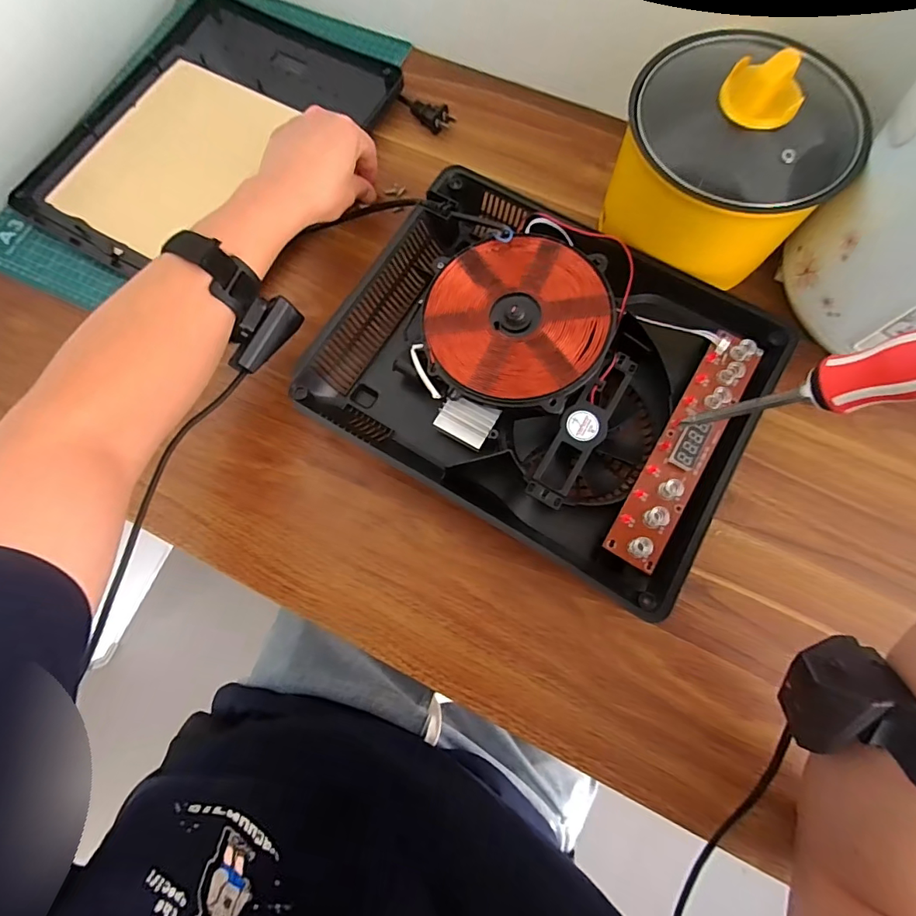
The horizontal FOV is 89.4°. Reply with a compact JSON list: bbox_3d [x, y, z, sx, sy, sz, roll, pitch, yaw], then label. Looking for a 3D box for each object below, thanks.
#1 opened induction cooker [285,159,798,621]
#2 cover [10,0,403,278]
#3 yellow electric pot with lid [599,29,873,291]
[{"bbox_3d":[0.072,-0.081,0.399,0.332,0.064,0.274,30,77,8],"label":"opened induction cooker"},{"bbox_3d":[-0.256,-0.348,0.498,0.281,0.018,0.355,26,77,7],"label":"cover"},{"bbox_3d":[0.234,-0.255,0.392,0.157,0.136,0.133,39,79,9],"label":"yellow electric pot with lid"}]

